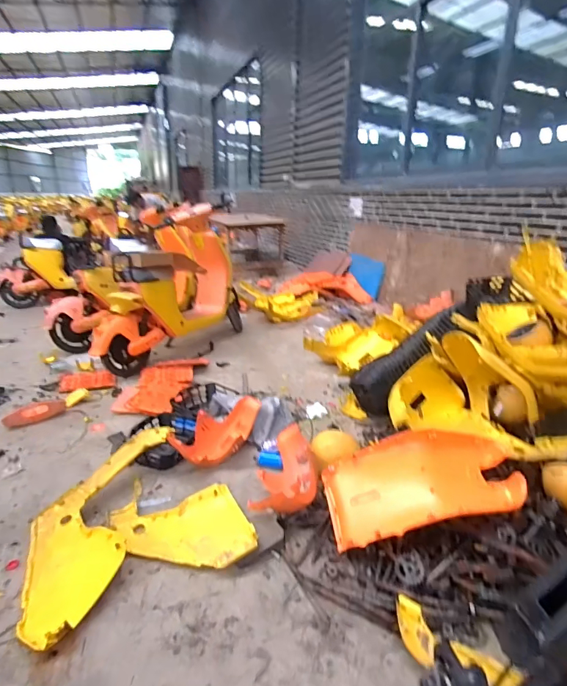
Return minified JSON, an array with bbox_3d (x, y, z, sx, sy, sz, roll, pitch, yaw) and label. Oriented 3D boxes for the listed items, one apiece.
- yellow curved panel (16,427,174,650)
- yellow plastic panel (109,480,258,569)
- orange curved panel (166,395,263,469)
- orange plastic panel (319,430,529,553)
[{"bbox_3d":[-0.656,0.573,1.449,0.333,0.125,0.899,1,20,0],"label":"yellow curved panel"},{"bbox_3d":[-0.349,0.600,1.415,0.550,0.070,0.333,2,20,5],"label":"yellow plastic panel"},{"bbox_3d":[-0.278,0.383,1.829,0.218,0.142,0.439,18,39,40],"label":"orange curved panel"},{"bbox_3d":[0.455,0.475,1.396,0.625,0.169,0.304,-22,44,8],"label":"orange plastic panel"}]

